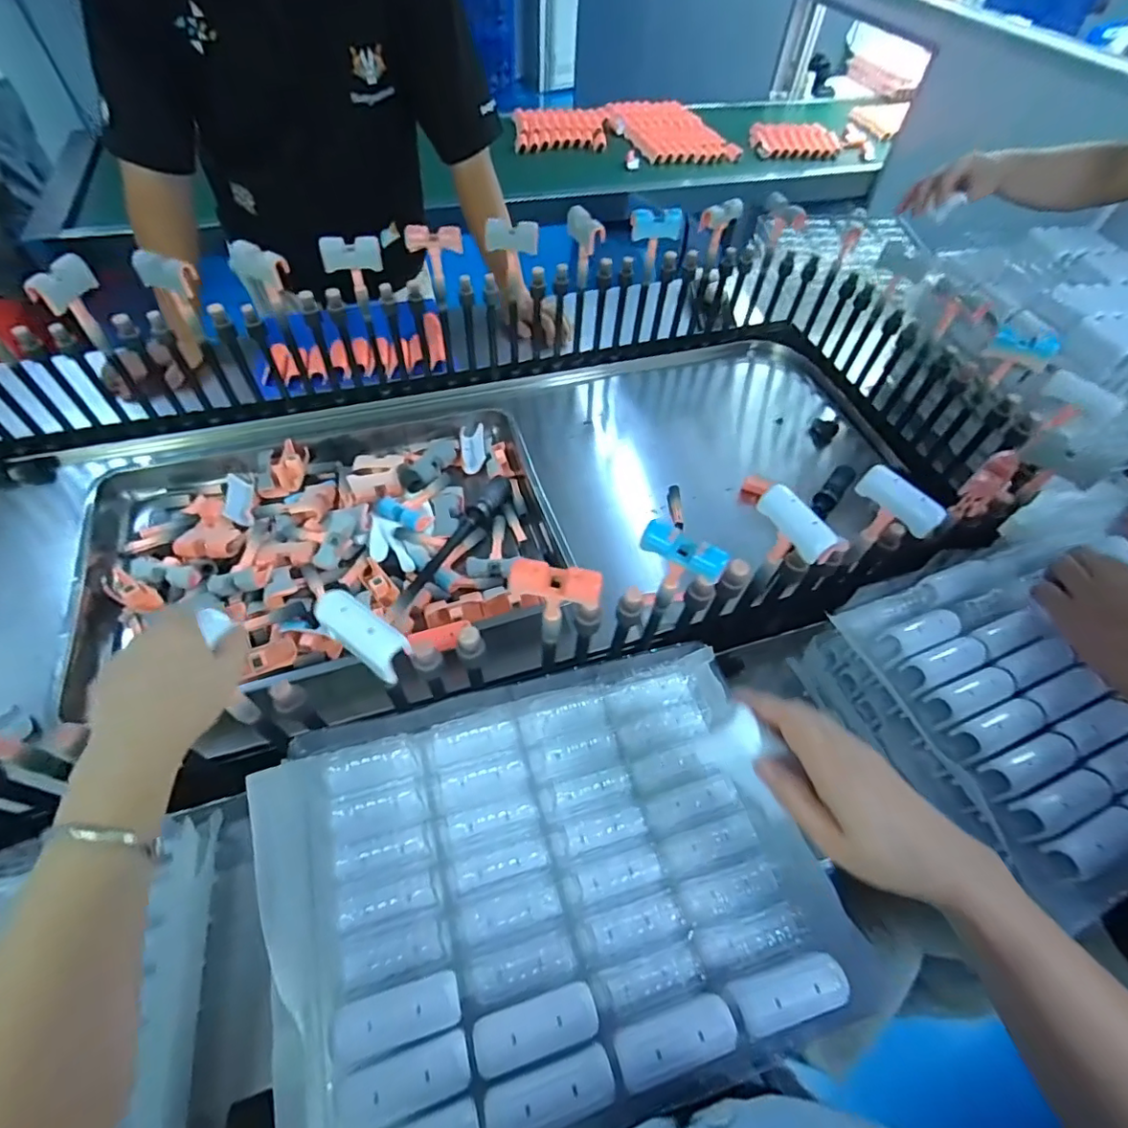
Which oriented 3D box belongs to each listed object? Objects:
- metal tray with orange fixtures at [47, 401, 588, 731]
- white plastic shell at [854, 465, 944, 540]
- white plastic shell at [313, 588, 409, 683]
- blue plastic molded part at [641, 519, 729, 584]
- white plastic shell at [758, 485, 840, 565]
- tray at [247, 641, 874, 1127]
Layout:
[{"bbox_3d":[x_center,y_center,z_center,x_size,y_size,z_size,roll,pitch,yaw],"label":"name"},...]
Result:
[{"bbox_3d":[-0.312,-0.047,0.748,0.579,0.059,0.414,-17,58,-12],"label":"metal tray with orange fixtures"},{"bbox_3d":[0.312,-0.059,0.511,0.018,0.027,0.077,-32,63,-20],"label":"white plastic shell"},{"bbox_3d":[-0.154,0.052,0.416,0.076,0.035,0.032,32,61,18],"label":"white plastic shell"},{"bbox_3d":[0.103,-0.014,0.464,0.071,0.025,0.025,25,59,15],"label":"blue plastic molded part"},{"bbox_3d":[0.206,-0.040,0.488,0.021,0.030,0.074,-25,60,-17],"label":"white plastic shell"},{"bbox_3d":[-0.014,0.214,0.397,0.382,0.055,0.274,-15,58,-11],"label":"tray"}]

